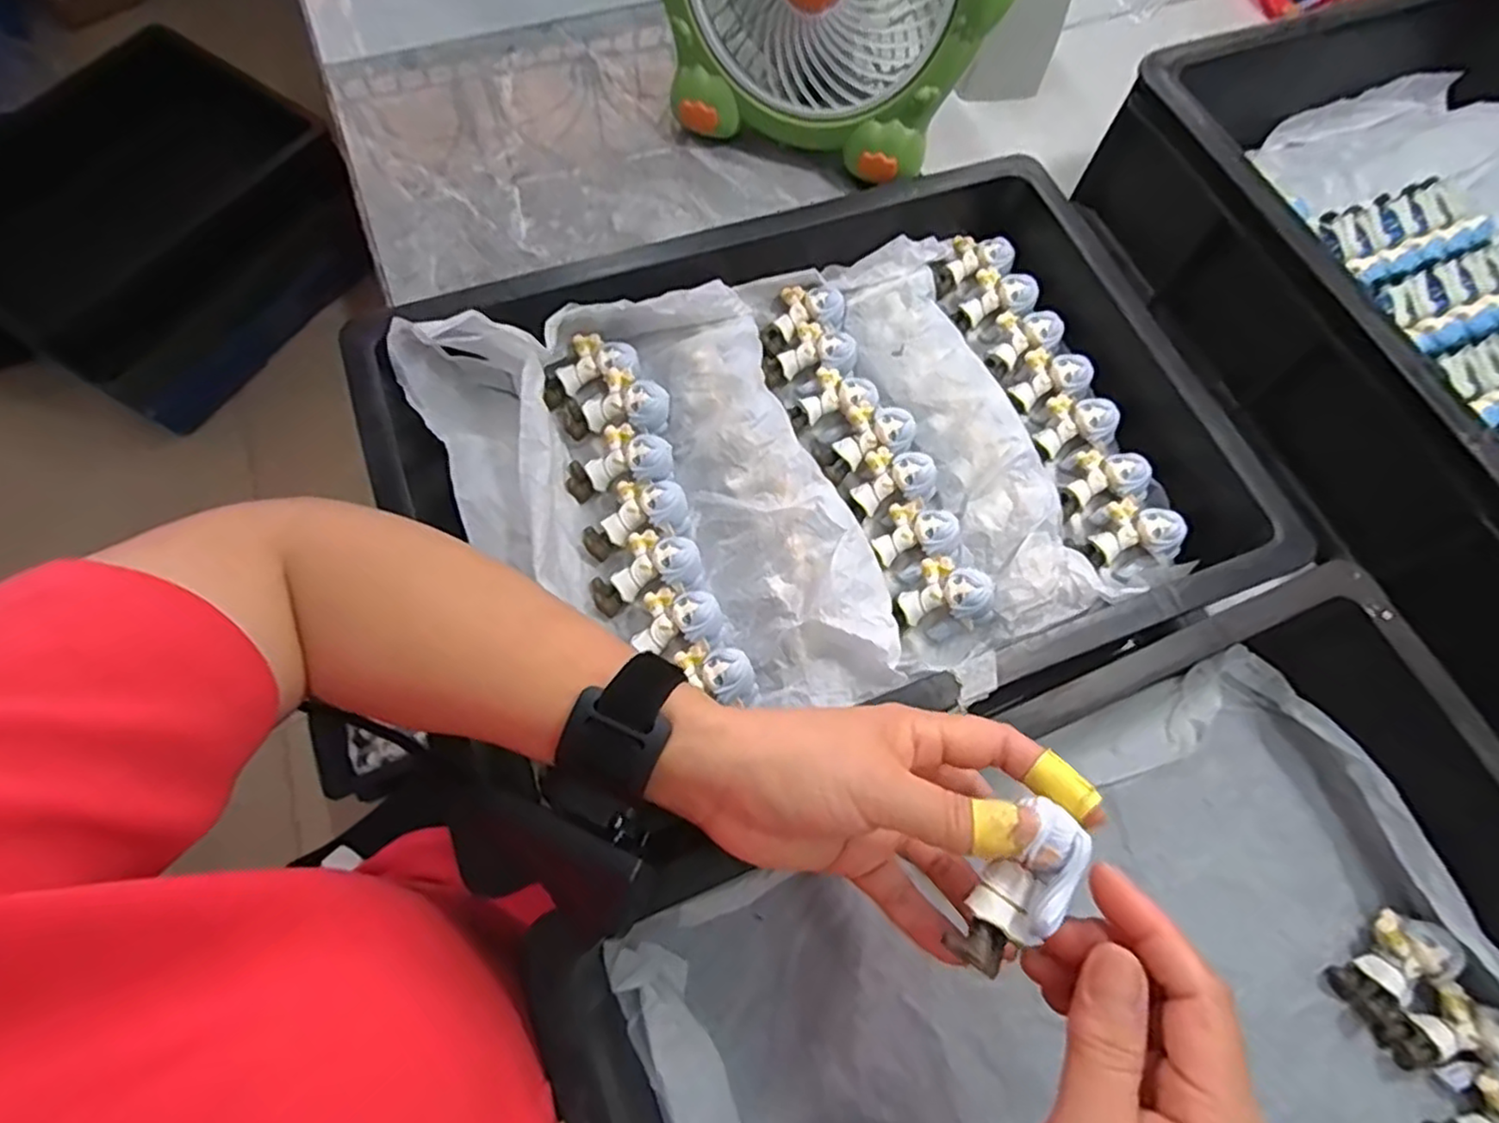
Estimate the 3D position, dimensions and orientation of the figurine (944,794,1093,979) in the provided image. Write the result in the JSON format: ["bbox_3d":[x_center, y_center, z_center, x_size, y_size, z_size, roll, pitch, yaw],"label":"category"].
[{"bbox_3d":[0.094,0.113,0.235,0.022,0.019,0.055,36,91,10],"label":"figurine"}]

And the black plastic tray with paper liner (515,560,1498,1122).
[{"bbox_3d":[0.175,0.218,0.310,0.456,0.098,0.308,-22,72,-11],"label":"black plastic tray with paper liner"}]

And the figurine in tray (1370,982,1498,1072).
[{"bbox_3d":[0.348,0.234,0.339,0.060,0.018,0.035,-16,69,13],"label":"figurine in tray"}]

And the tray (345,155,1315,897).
[{"bbox_3d":[0.046,-0.059,0.399,0.448,0.070,0.331,-24,72,-11],"label":"tray"}]

